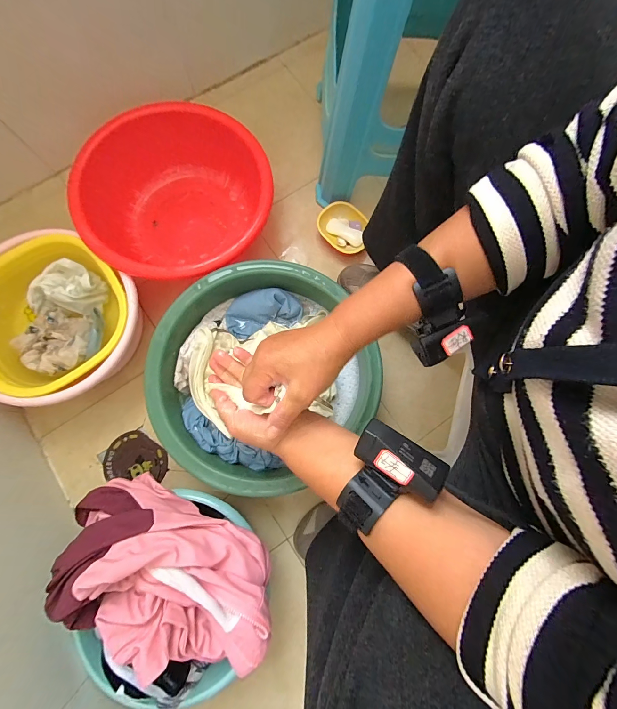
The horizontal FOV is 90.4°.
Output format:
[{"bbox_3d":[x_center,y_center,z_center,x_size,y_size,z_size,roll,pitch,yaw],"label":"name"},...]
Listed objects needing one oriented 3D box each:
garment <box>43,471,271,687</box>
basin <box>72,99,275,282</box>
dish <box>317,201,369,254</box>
[{"bbox_3d":[-0.196,0.299,0.406,0.314,0.120,0.175,24,79,3],"label":"garment"},{"bbox_3d":[-0.254,-0.302,0.628,0.349,0.133,0.353,0,79,-1],"label":"basin"},{"bbox_3d":[0.078,-0.267,0.663,0.116,0.042,0.092,39,80,6],"label":"dish"}]

